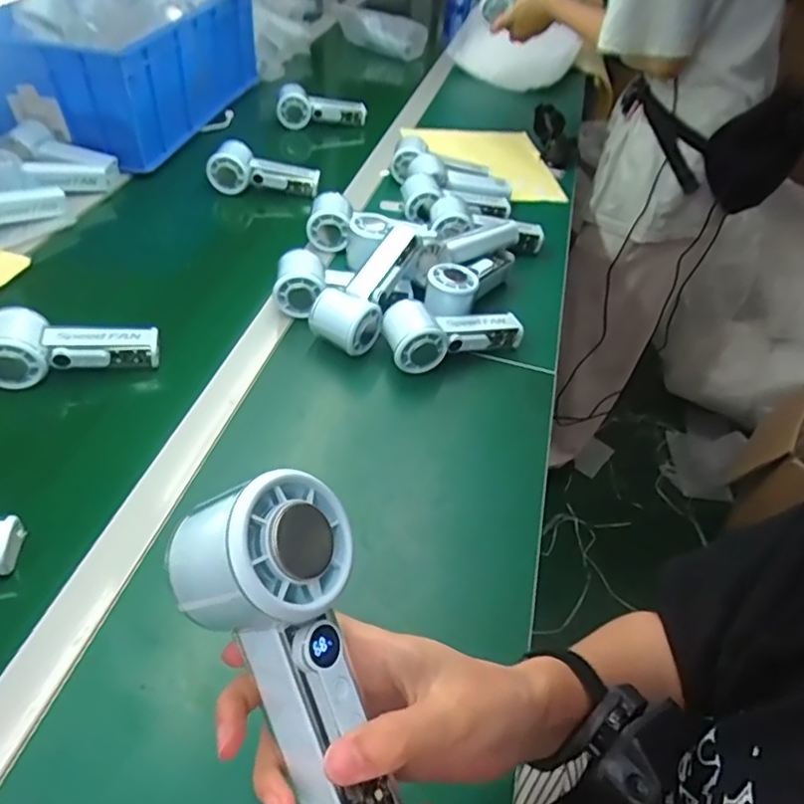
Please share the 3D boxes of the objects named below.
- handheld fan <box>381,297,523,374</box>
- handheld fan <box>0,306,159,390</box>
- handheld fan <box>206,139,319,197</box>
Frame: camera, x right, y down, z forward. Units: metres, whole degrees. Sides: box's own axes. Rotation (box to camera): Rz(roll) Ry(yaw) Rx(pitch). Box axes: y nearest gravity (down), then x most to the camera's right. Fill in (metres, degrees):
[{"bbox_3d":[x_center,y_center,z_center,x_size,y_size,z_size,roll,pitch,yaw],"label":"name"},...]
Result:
[{"bbox_3d":[0.058,-0.073,0.635,0.147,0.059,0.065,-11,48,-17],"label":"handheld fan"},{"bbox_3d":[-0.318,-0.054,0.575,0.149,0.046,0.067,-1,46,-8],"label":"handheld fan"},{"bbox_3d":[-0.198,-0.333,0.860,0.157,0.057,0.043,3,45,-4],"label":"handheld fan"}]

